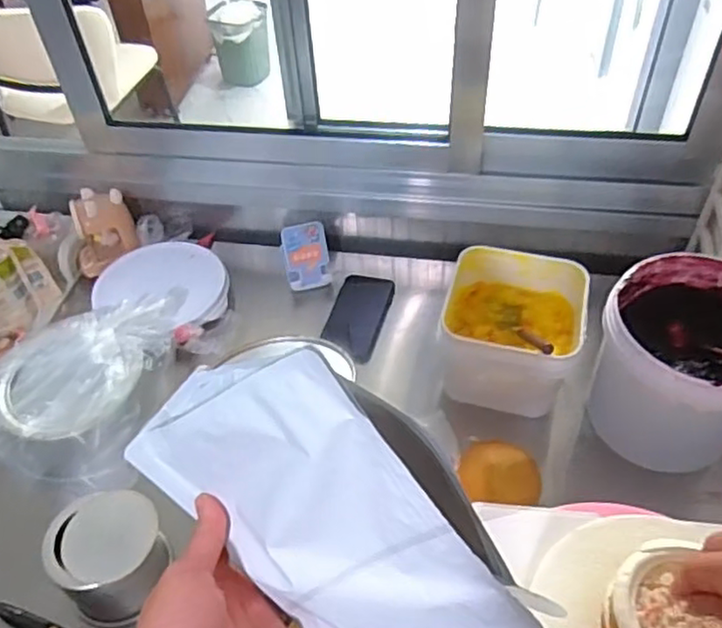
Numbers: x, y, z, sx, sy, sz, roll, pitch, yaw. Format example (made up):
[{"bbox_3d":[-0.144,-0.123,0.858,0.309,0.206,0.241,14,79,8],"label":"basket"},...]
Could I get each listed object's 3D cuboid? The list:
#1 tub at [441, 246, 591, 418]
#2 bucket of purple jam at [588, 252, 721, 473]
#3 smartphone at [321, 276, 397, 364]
[{"bbox_3d":[0.193,0.021,0.863,0.171,0.126,0.164,10,49,12],"label":"tub"},{"bbox_3d":[0.381,0.067,0.785,0.194,0.185,0.191,-37,56,-27],"label":"bucket of purple jam"},{"bbox_3d":[-0.003,-0.001,0.969,0.080,0.016,0.162,10,49,12],"label":"smartphone"}]

